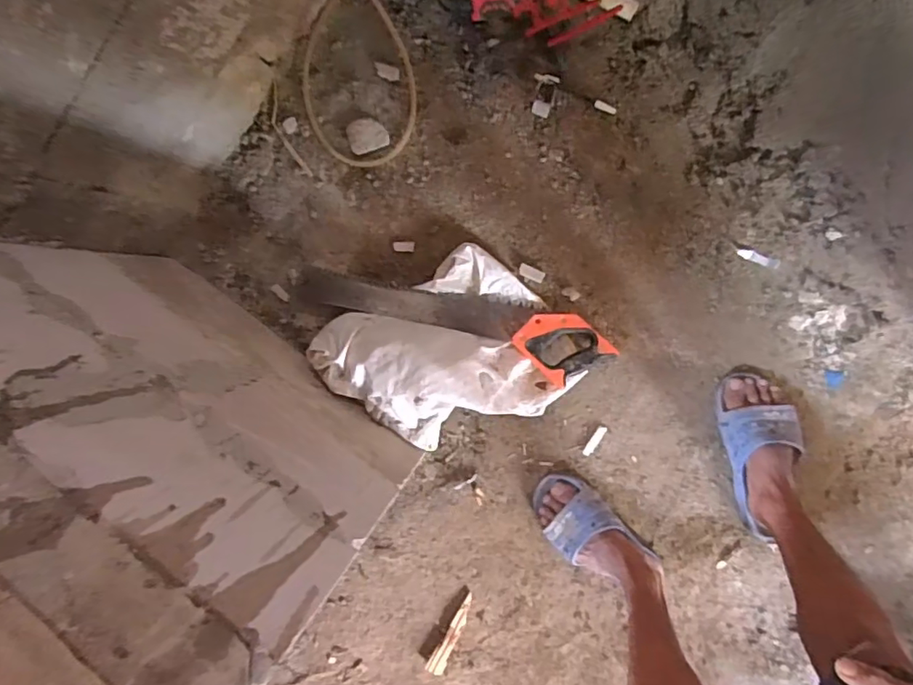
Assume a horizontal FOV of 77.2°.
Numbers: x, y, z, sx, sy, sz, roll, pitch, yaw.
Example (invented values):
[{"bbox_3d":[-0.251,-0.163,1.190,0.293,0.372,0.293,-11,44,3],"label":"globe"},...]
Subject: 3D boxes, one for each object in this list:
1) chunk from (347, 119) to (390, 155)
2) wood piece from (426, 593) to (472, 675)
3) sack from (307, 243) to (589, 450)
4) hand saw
[{"bbox_3d":[-0.158,-0.369,1.008,0.066,0.013,0.066,0,93,7],"label":"chunk"},{"bbox_3d":[-0.008,0.556,1.085,0.033,0.017,0.182,25,96,5],"label":"wood piece"},{"bbox_3d":[-0.025,0.031,0.967,0.357,0.135,0.294,-28,89,8],"label":"sack"},{"bbox_3d":[-0.016,-0.042,1.007,0.569,0.051,0.121,15,95,6],"label":"hand saw"}]

